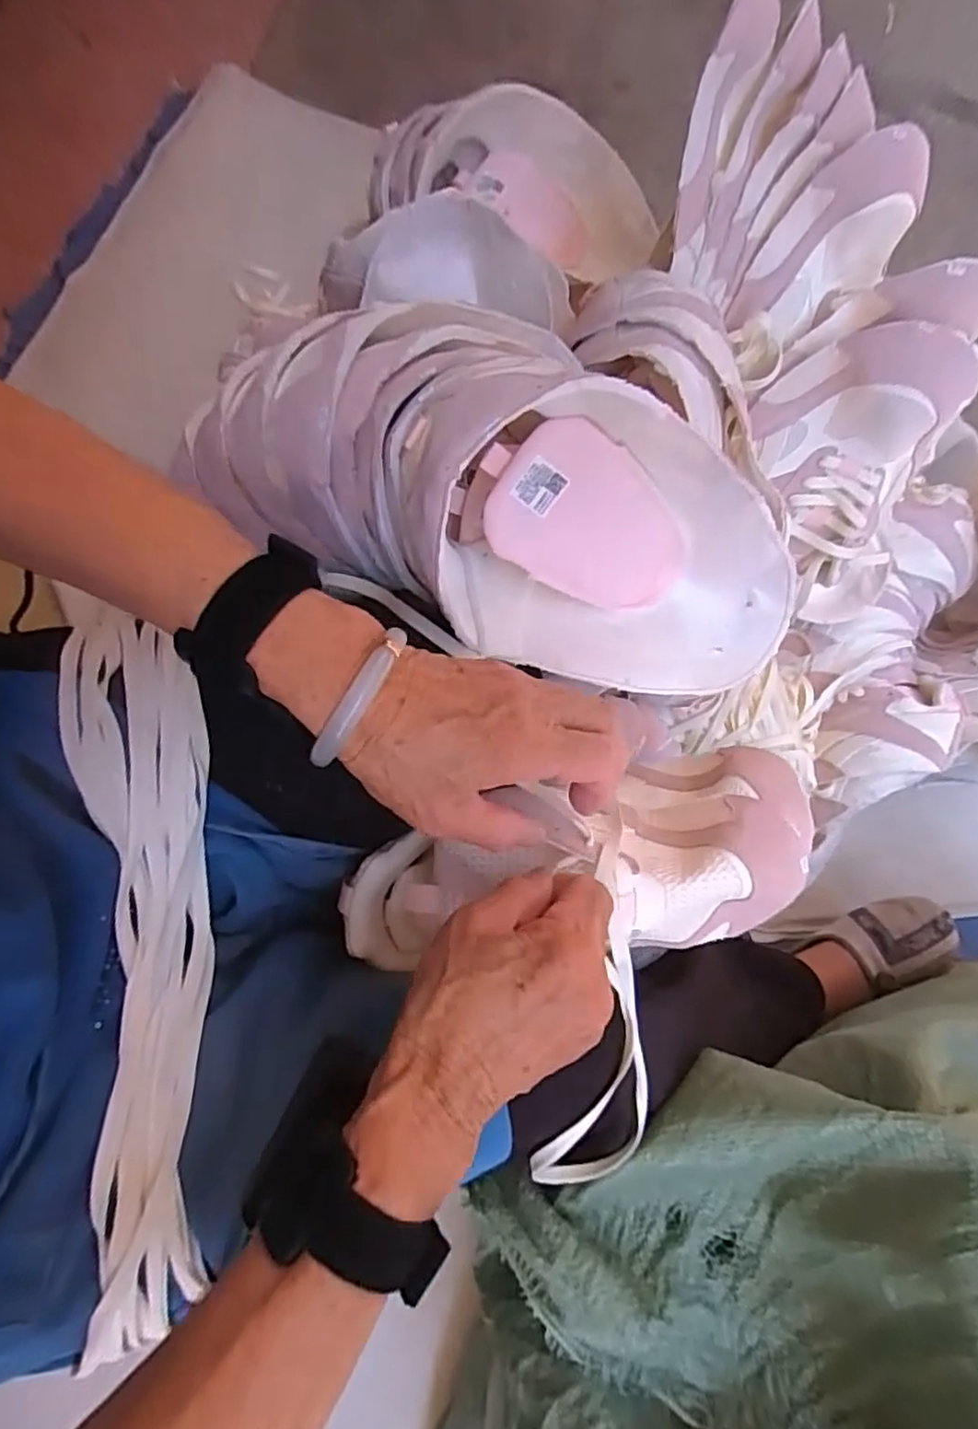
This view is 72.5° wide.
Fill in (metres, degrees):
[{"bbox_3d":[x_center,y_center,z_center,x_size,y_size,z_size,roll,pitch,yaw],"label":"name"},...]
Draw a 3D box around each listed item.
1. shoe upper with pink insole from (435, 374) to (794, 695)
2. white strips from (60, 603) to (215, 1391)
[{"bbox_3d":[0.075,-0.084,0.354,0.205,0.133,0.124,10,80,1],"label":"shoe upper with pink insole"},{"bbox_3d":[-0.169,0.105,0.328,0.070,0.033,0.342,-9,80,-2],"label":"white strips"}]

